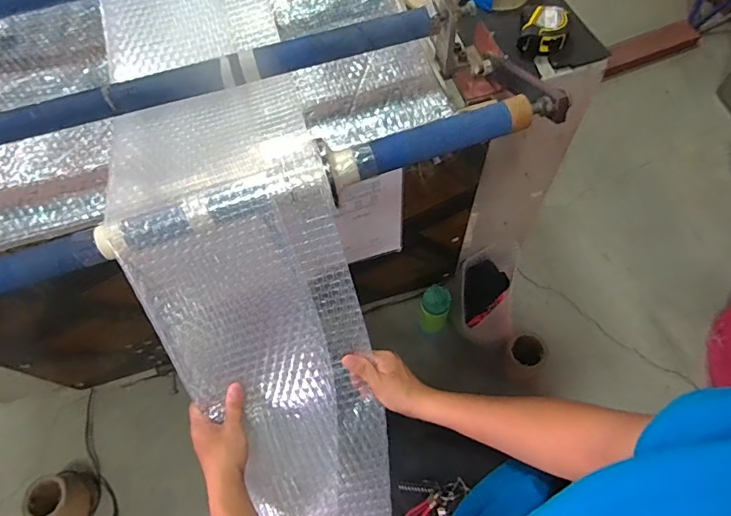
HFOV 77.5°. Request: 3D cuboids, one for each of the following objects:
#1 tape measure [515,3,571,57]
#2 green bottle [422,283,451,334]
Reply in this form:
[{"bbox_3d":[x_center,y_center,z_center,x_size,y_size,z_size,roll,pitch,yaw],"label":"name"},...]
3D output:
[{"bbox_3d":[0.255,-0.327,0.655,0.066,0.037,0.071,10,64,9],"label":"tape measure"},{"bbox_3d":[0.176,0.133,1.165,0.069,0.227,0.064,-2,63,3],"label":"green bottle"}]

